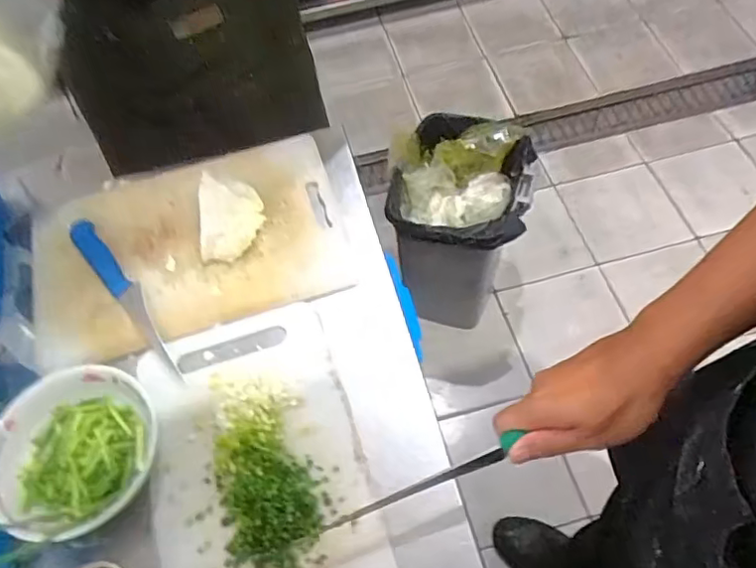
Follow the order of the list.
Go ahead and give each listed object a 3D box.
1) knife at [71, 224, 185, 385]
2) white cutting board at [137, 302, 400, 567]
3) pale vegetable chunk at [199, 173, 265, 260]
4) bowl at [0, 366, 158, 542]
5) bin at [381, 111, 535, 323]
[{"bbox_3d":[-0.271,0.007,0.625,0.027,0.025,0.223,-38,67,-17],"label":"knife"},{"bbox_3d":[-0.112,0.171,0.534,0.195,0.014,0.311,-17,62,-7],"label":"white cutting board"},{"bbox_3d":[-0.163,-0.075,0.652,0.064,0.043,0.095,-7,60,0],"label":"pale vegetable chunk"},{"bbox_3d":[-0.270,0.153,0.530,0.143,0.054,0.143,-1,62,2],"label":"bowl"},{"bbox_3d":[0.181,-0.142,1.428,0.284,0.440,0.326,8,61,8],"label":"bin"}]

